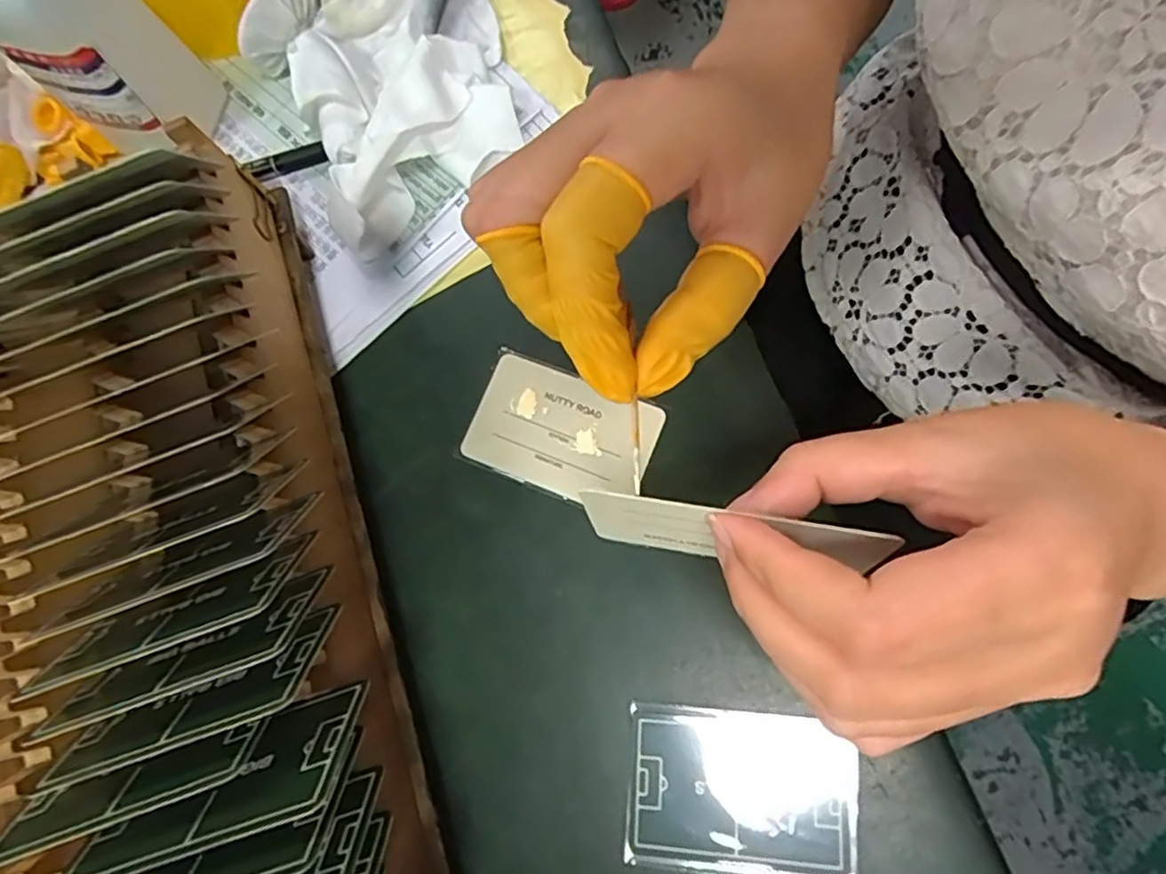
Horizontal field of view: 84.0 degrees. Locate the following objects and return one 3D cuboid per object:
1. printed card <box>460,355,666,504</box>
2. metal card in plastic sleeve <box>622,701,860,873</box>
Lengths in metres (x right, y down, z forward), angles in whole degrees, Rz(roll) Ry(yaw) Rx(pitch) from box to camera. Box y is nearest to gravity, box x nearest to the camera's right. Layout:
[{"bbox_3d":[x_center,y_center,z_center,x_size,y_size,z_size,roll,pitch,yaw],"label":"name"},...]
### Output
[{"bbox_3d":[-0.010,-0.002,0.302,0.085,0.004,0.053,21,80,12],"label":"printed card"},{"bbox_3d":[0.062,0.142,0.257,0.089,0.004,0.061,3,76,9],"label":"metal card in plastic sleeve"}]

